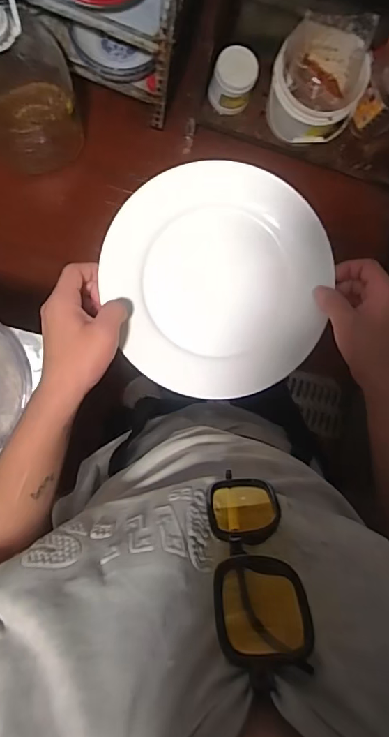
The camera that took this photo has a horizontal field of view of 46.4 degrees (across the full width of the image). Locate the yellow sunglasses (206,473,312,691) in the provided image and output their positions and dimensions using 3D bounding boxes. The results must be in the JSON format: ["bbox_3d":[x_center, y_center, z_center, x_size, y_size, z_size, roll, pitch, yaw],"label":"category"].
[{"bbox_3d":[0.031,0.111,0.258,0.044,0.131,0.030,5,114,-6],"label":"yellow sunglasses"}]

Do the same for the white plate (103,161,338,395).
[{"bbox_3d":[0.027,-0.094,0.492,0.231,0.034,0.242,0,92,-6],"label":"white plate"}]

